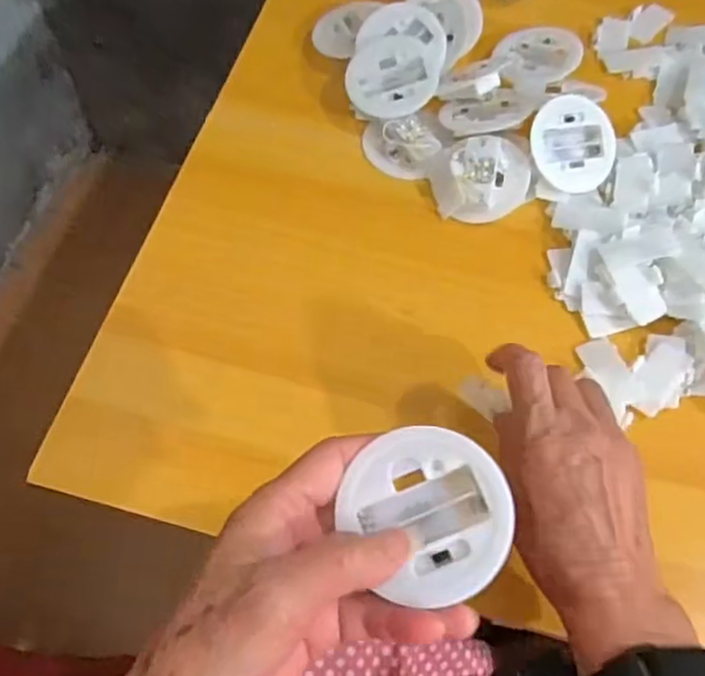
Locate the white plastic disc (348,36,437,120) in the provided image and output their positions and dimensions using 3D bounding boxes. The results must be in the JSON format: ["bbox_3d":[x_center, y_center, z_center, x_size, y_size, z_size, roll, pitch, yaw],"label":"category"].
[{"bbox_3d":[0.029,-0.194,0.513,0.065,0.010,0.066,-1,75,4],"label":"white plastic disc"}]

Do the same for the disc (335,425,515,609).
[{"bbox_3d":[0.031,0.068,0.276,0.057,0.015,0.066,-33,77,-12],"label":"disc"}]

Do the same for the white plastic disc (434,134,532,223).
[{"bbox_3d":[0.091,-0.112,0.488,0.066,0.021,0.058,-21,74,-9],"label":"white plastic disc"}]

